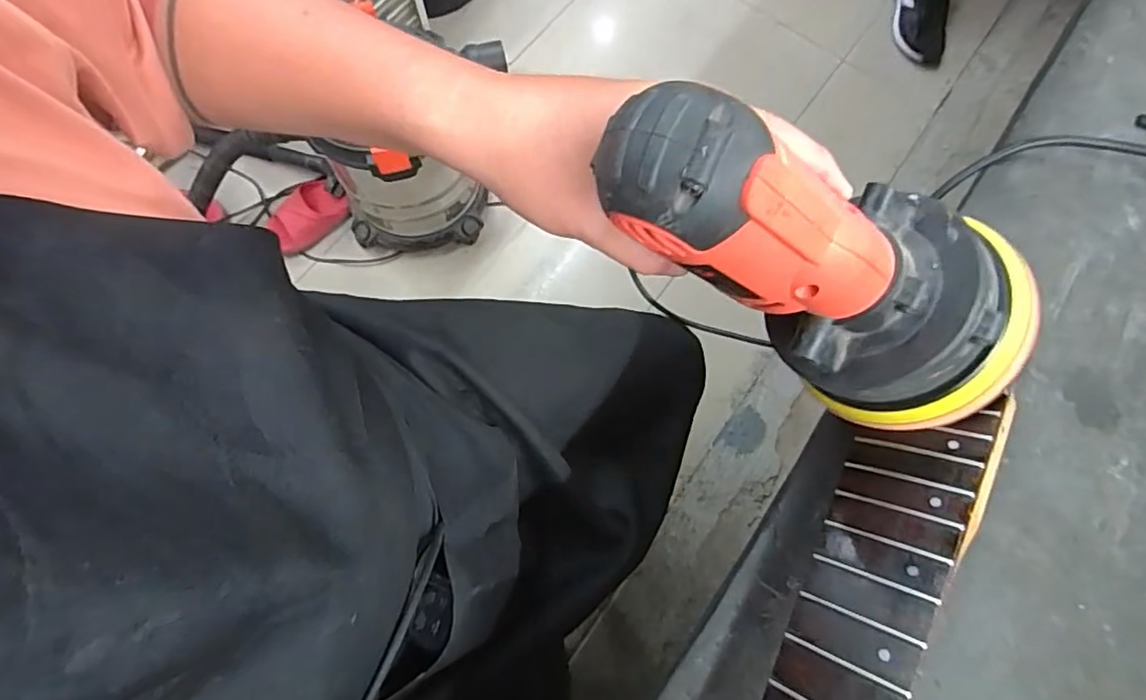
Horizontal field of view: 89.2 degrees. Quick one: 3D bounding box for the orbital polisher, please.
[{"bbox_3d":[0.106,-0.041,0.261,0.218,0.085,0.090,23,72,-27],"label":"orbital polisher"}]

